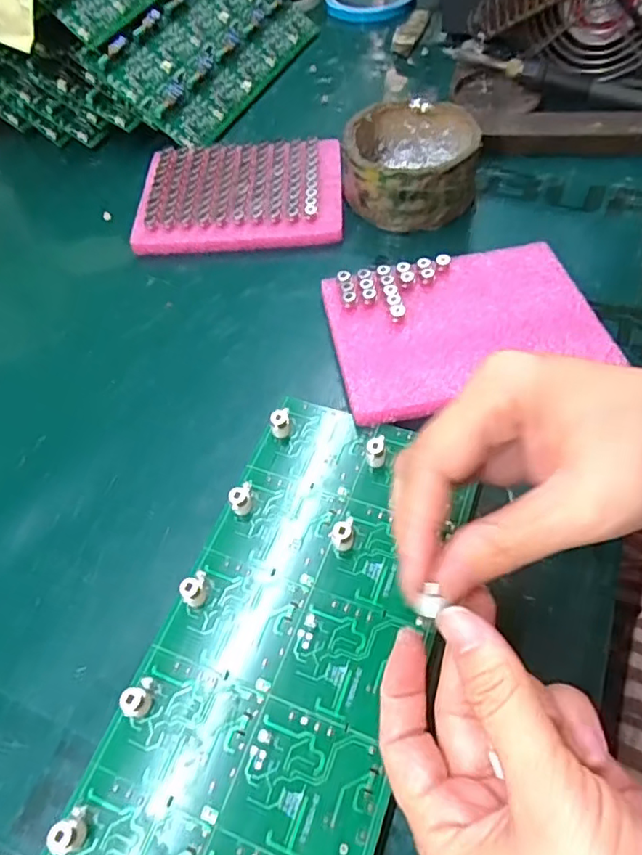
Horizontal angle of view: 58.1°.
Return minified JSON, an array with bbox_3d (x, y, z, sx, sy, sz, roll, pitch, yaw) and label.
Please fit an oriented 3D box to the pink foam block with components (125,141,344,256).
[{"bbox_3d":[-0.055,-0.166,0.409,0.137,0.019,0.102,-2,57,3],"label":"pink foam block with components"}]

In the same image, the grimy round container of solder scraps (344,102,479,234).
[{"bbox_3d":[0.060,-0.179,0.391,0.088,0.041,0.087,2,57,6],"label":"grimy round container of solder scraps"}]

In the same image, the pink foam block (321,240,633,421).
[{"bbox_3d":[0.079,-0.058,0.328,0.144,0.016,0.108,-11,57,-3],"label":"pink foam block"}]

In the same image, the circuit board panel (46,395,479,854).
[{"bbox_3d":[-0.012,0.088,0.239,0.104,0.016,0.224,17,59,15],"label":"circuit board panel"}]

